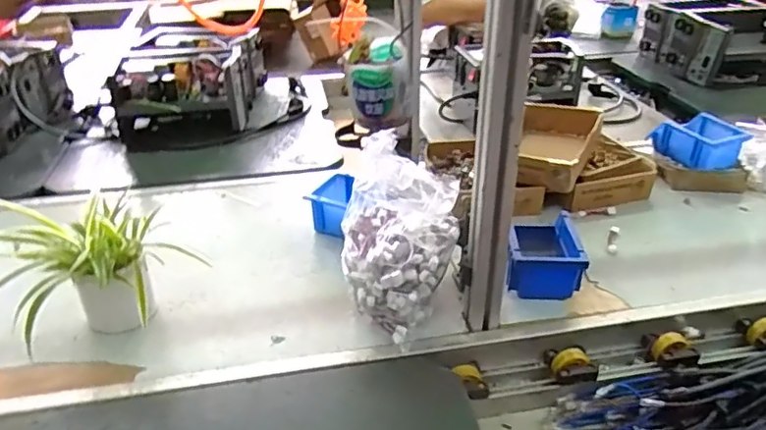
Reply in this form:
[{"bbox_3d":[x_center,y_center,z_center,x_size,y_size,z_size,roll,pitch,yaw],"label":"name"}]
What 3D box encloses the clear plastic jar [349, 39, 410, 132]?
[{"bbox_3d":[-0.004,-0.125,0.567,0.057,0.073,0.056,-1,31,-1],"label":"clear plastic jar"}]

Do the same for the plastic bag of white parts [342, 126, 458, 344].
[{"bbox_3d":[0.021,0.044,0.787,0.152,0.194,0.172,0,31,1],"label":"plastic bag of white parts"}]

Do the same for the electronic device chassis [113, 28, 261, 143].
[{"bbox_3d":[-0.462,-0.330,1.451,0.316,0.171,0.396,-5,31,-8],"label":"electronic device chassis"}]

